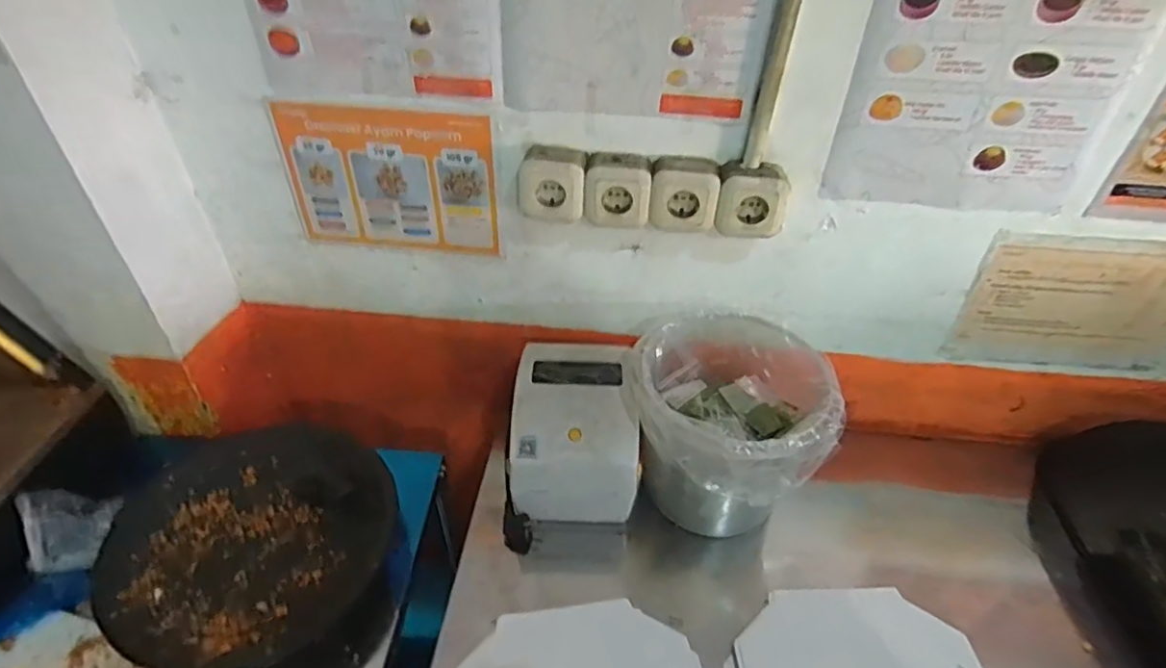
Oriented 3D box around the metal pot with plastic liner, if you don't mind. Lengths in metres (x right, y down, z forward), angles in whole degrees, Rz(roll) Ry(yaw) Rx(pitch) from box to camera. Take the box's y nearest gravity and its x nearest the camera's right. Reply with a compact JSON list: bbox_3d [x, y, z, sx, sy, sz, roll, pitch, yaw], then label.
[{"bbox_3d":[0.195,0.148,0.880,0.249,0.273,0.271,1,40,-1],"label":"metal pot with plastic liner"}]

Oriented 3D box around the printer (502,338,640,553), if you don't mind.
[{"bbox_3d":[-0.010,0.151,0.876,0.177,0.166,0.235,4,40,3],"label":"printer"}]

